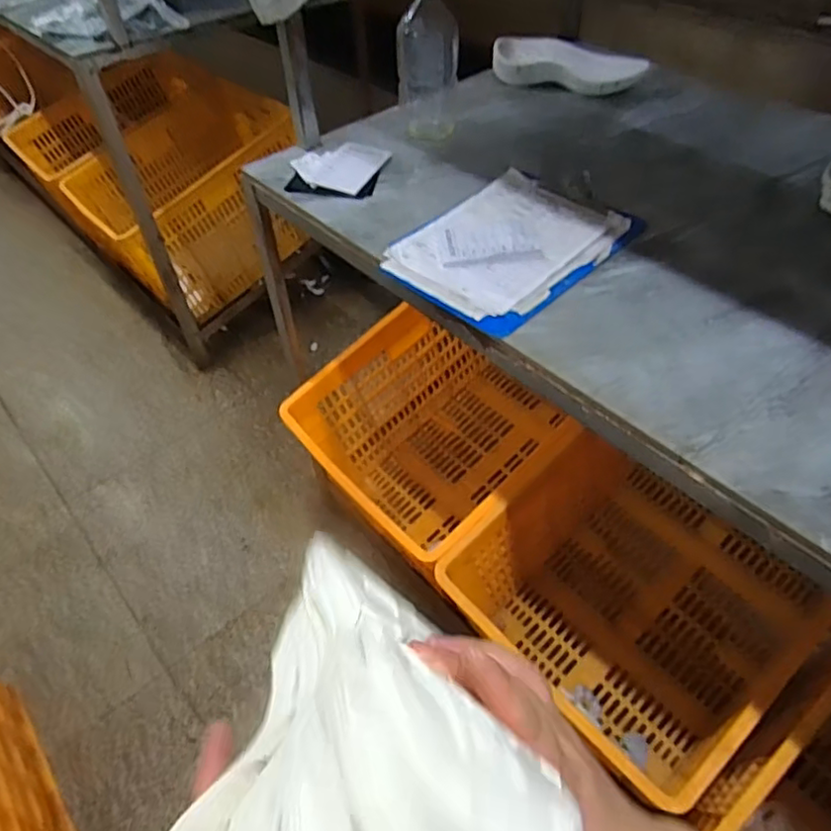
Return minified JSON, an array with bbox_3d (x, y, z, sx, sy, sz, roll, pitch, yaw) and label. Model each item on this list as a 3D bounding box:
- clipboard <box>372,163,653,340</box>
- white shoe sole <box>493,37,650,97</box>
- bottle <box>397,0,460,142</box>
[{"bbox_3d":[0.124,-0.222,0.832,0.220,0.023,0.297,35,58,29],"label":"clipboard"},{"bbox_3d":[0.273,-0.633,1.157,0.268,0.056,0.093,18,51,18],"label":"white shoe sole"},{"bbox_3d":[0.018,-0.556,1.006,0.074,0.213,0.073,32,57,27],"label":"bottle"}]

